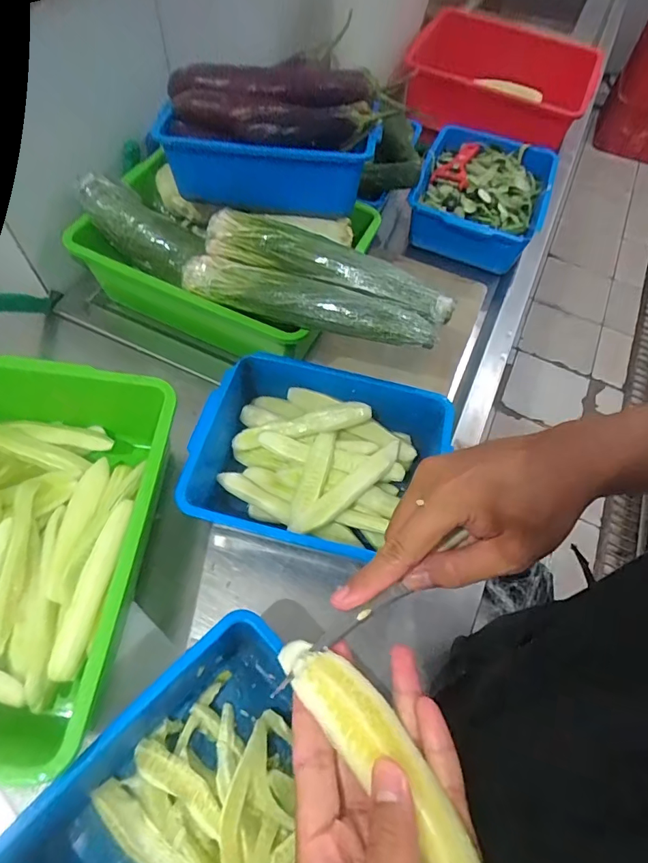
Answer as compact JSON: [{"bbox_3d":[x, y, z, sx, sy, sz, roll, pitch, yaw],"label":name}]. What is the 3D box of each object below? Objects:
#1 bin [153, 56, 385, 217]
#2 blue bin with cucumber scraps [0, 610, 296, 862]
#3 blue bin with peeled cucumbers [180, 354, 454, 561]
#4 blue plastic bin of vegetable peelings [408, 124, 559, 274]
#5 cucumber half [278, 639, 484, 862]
[{"bbox_3d":[-0.067,-0.419,0.673,0.262,0.125,0.191,12,61,2],"label":"bin"},{"bbox_3d":[-0.105,0.357,0.428,0.232,0.110,0.291,41,66,17],"label":"blue bin with cucumber scraps"},{"bbox_3d":[-0.010,0.039,0.609,0.310,0.087,0.231,14,61,3],"label":"blue bin with peeled cucumbers"},{"bbox_3d":[0.297,-0.441,0.899,0.234,0.097,0.268,18,61,6],"label":"blue plastic bin of vegetable peelings"},{"bbox_3d":[0.040,0.175,0.225,0.033,0.018,0.178,-29,55,-19],"label":"cucumber half"}]

